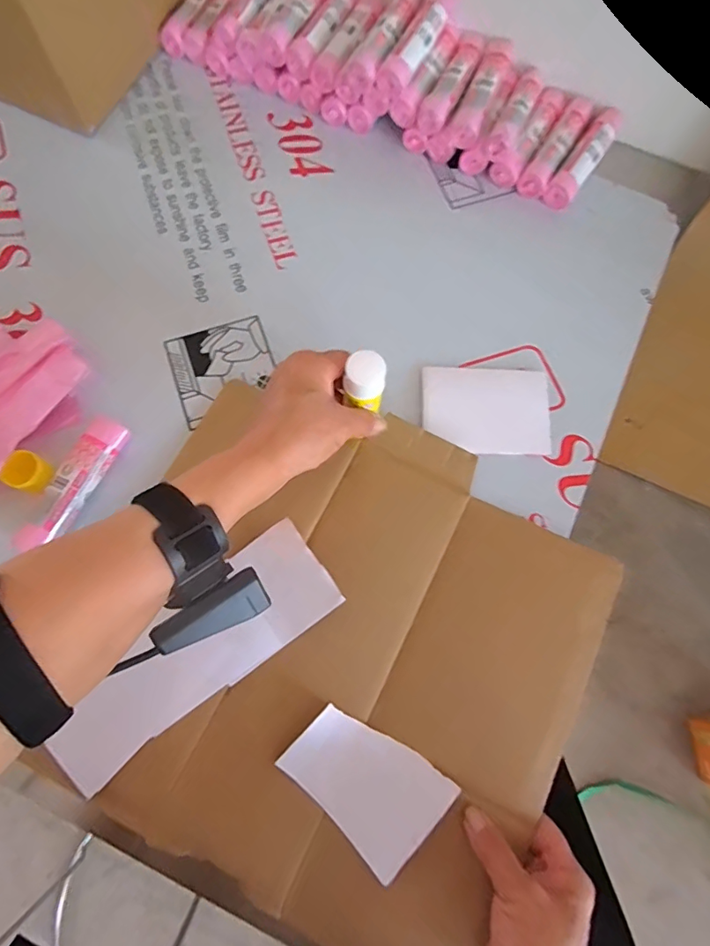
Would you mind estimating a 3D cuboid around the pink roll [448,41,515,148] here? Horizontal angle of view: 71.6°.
[{"bbox_3d":[0.128,-0.386,0.500,0.032,0.023,0.119,22,74,4],"label":"pink roll"}]

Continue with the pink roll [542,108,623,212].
[{"bbox_3d":[0.238,-0.325,0.508,0.029,0.024,0.128,34,75,7],"label":"pink roll"}]

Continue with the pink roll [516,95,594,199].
[{"bbox_3d":[0.211,-0.339,0.514,0.028,0.022,0.124,33,75,7],"label":"pink roll"}]

